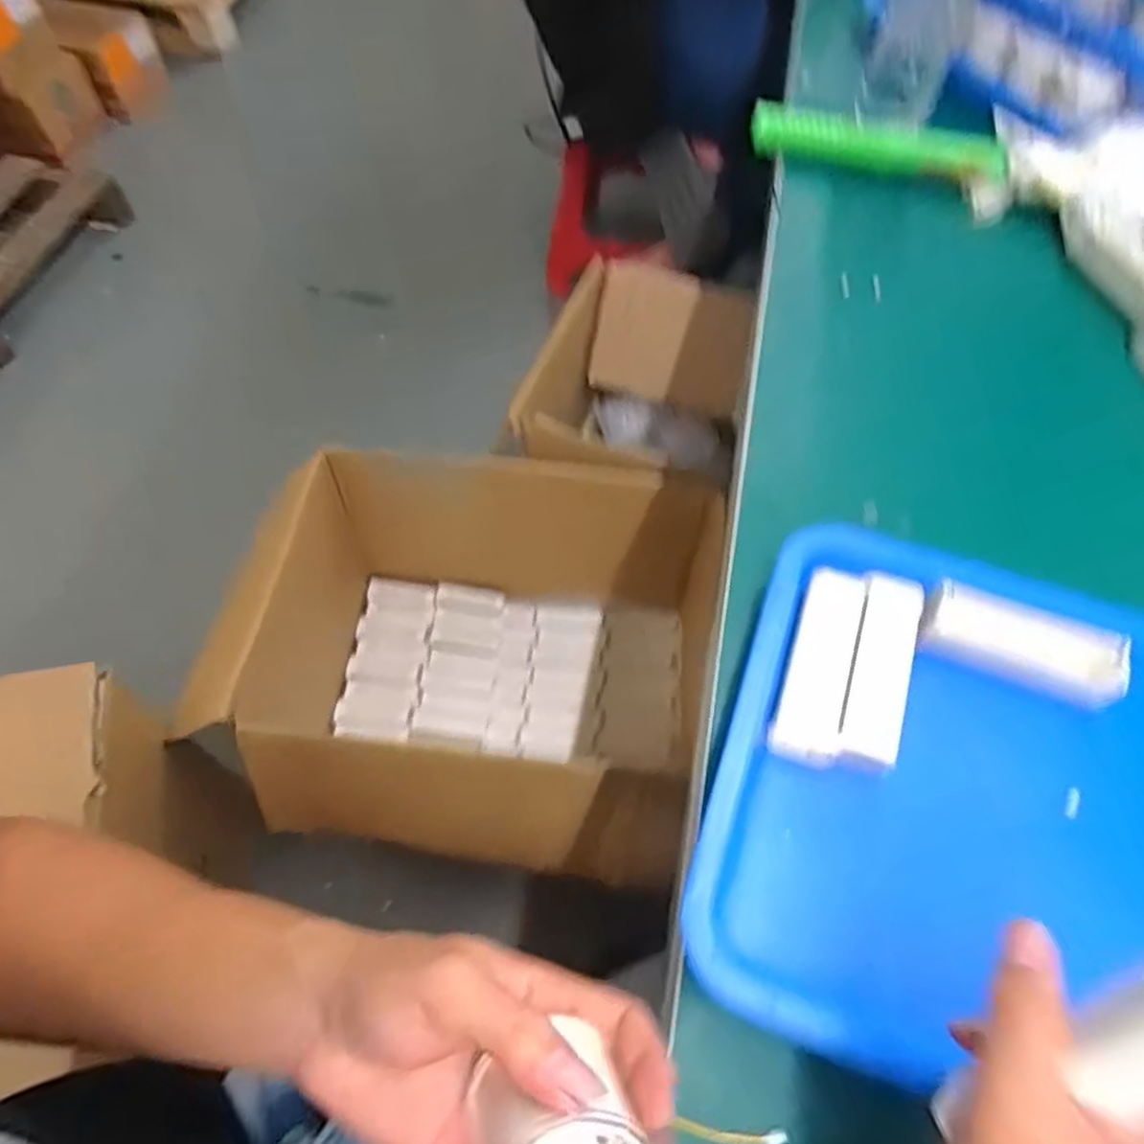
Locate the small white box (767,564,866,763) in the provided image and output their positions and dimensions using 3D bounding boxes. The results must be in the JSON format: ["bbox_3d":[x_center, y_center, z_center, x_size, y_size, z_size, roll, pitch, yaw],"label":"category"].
[{"bbox_3d":[0.139,0.052,0.418,0.034,0.021,0.112,17,61,7],"label":"small white box"}]

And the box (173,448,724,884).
[{"bbox_3d":[-0.093,0.133,0.935,0.458,0.320,0.468,8,60,2],"label":"box"}]

